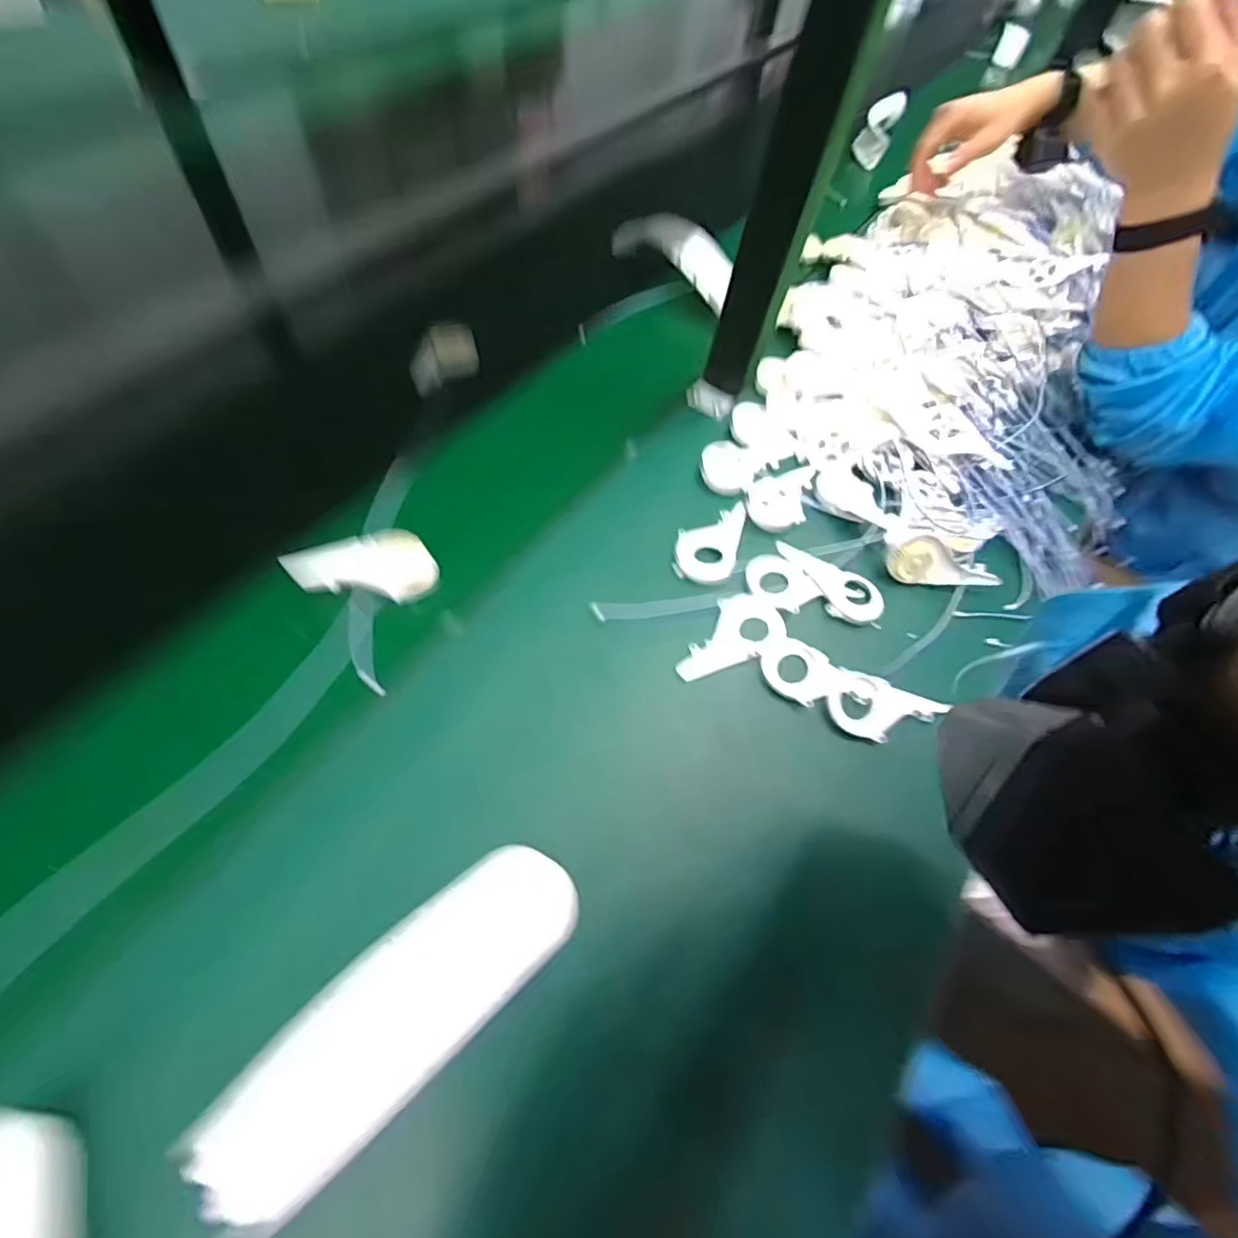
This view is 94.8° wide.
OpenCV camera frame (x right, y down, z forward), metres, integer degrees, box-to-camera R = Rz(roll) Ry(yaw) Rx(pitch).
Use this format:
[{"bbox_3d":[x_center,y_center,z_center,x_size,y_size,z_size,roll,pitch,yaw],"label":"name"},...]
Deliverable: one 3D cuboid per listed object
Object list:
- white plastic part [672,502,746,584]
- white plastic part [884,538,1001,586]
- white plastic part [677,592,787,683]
[{"bbox_3d":[0.077,-0.067,0.478,0.050,0.012,0.086,18,60,-1],"label":"white plastic part"},{"bbox_3d":[0.273,-0.047,0.476,0.090,0.028,0.030,16,60,-3],"label":"white plastic part"},{"bbox_3d":[0.083,0.011,0.436,0.096,0.008,0.048,-21,70,-18],"label":"white plastic part"}]

